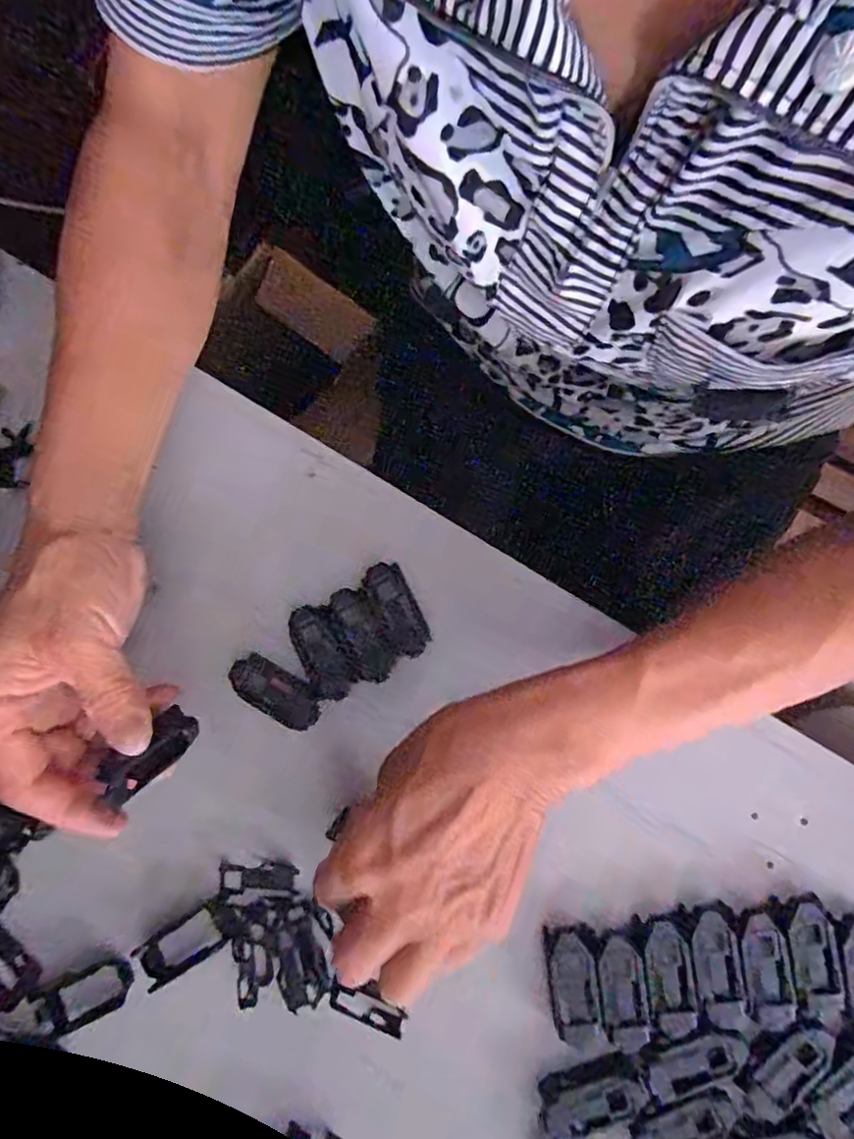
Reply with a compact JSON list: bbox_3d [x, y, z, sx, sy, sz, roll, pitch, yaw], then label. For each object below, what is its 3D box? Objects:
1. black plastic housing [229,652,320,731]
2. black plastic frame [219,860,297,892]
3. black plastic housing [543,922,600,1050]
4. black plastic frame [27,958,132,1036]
[{"bbox_3d":[-0.078,0.064,0.306,0.049,0.015,0.023,29,86,5],"label":"black plastic housing"},{"bbox_3d":[-0.087,0.156,0.298,0.039,0.004,0.013,1,84,3],"label":"black plastic frame"},{"bbox_3d":[0.070,0.196,0.277,0.023,0.009,0.048,-2,83,2],"label":"black plastic housing"},{"bbox_3d":[-0.172,0.212,0.292,0.052,0.005,0.025,-28,83,-1],"label":"black plastic frame"}]

